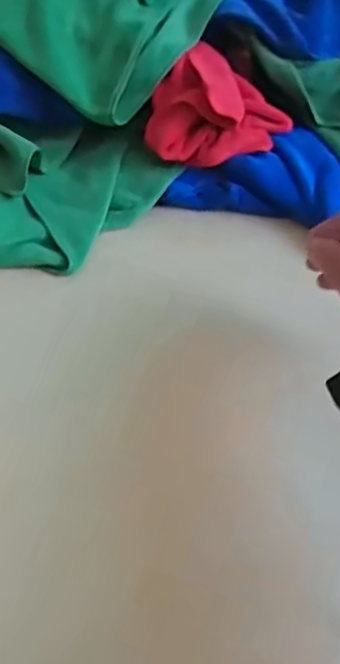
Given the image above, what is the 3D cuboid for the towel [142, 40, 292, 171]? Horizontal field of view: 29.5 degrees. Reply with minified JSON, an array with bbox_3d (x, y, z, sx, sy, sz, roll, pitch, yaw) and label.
[{"bbox_3d":[0.035,-0.193,0.593,0.112,0.075,0.113,-37,60,-27],"label":"towel"}]

